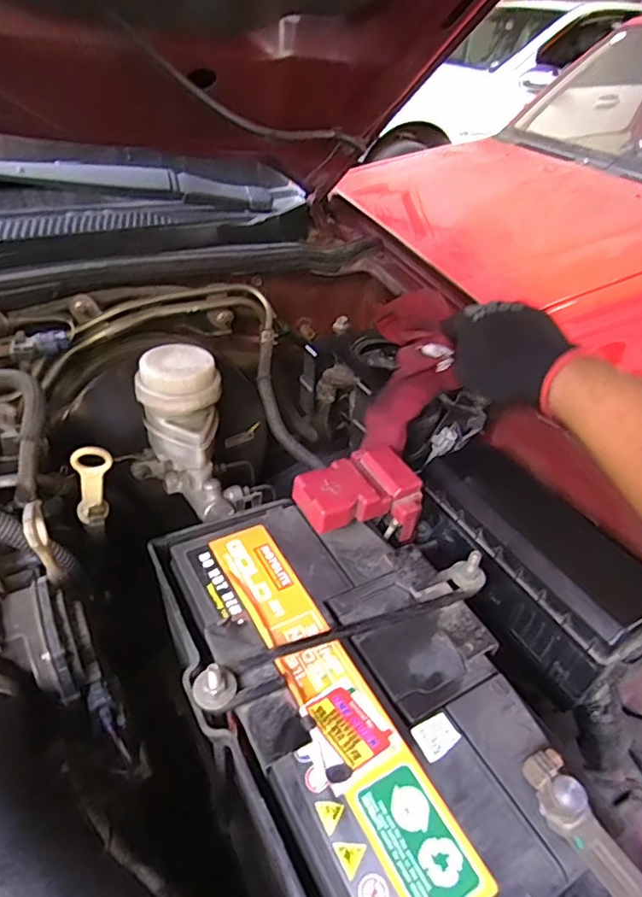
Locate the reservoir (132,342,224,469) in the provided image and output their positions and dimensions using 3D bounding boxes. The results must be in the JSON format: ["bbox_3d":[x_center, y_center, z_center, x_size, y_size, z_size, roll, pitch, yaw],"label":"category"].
[{"bbox_3d":[-0.141,-0.039,0.561,0.081,0.097,0.083,-6,39,-15],"label":"reservoir"}]

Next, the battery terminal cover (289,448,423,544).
[{"bbox_3d":[0.031,0.041,0.466,0.094,0.040,0.080,-21,45,-31],"label":"battery terminal cover"}]

